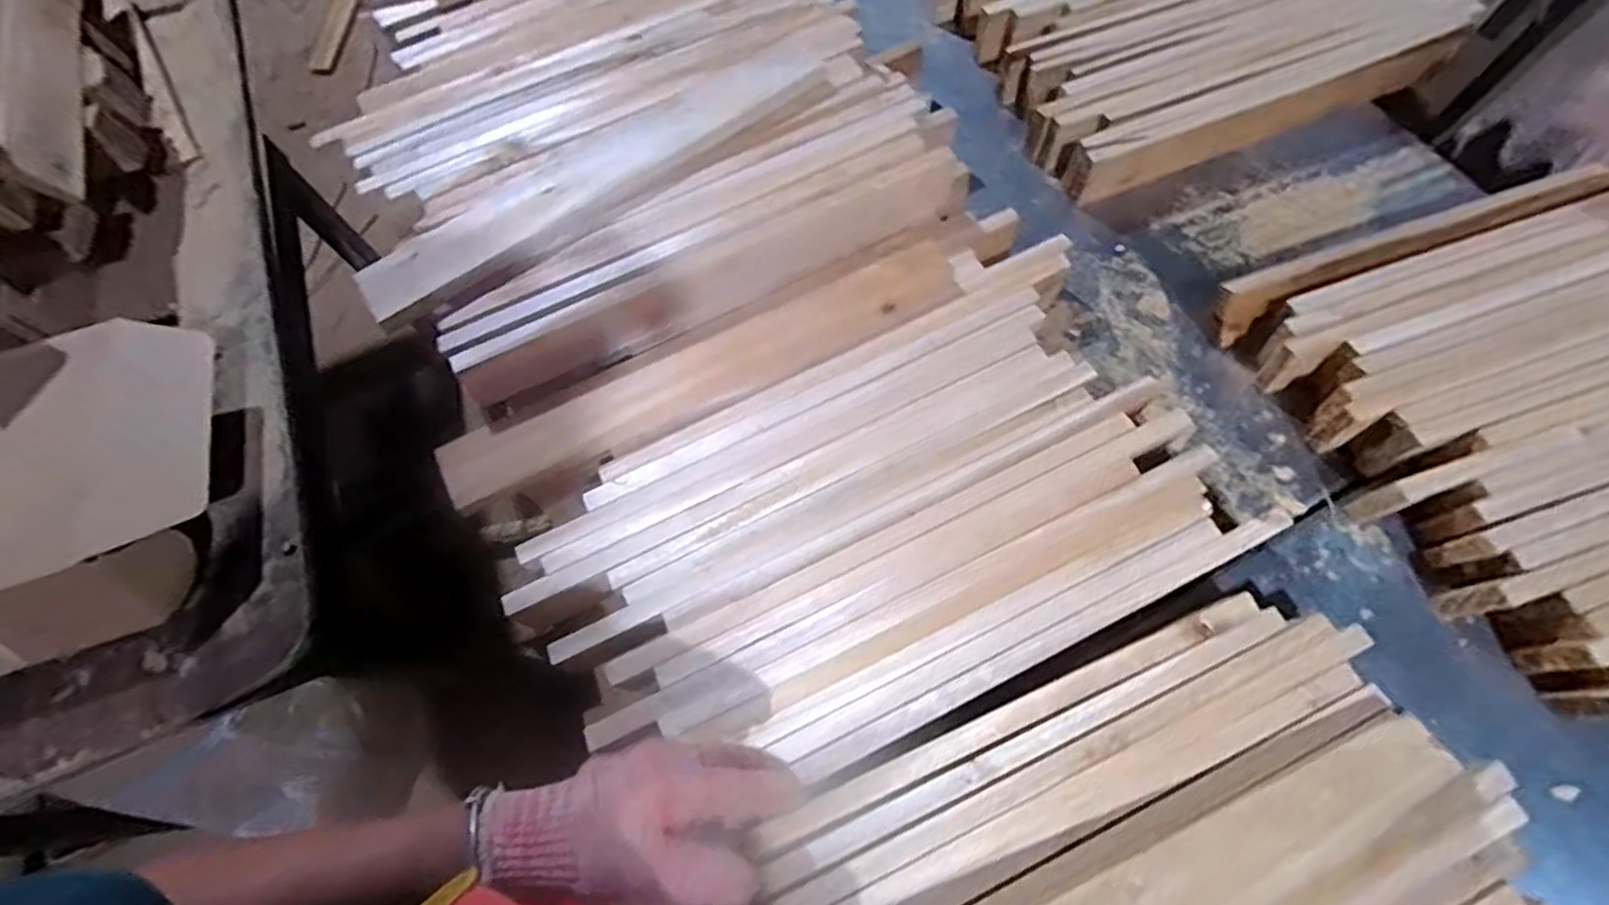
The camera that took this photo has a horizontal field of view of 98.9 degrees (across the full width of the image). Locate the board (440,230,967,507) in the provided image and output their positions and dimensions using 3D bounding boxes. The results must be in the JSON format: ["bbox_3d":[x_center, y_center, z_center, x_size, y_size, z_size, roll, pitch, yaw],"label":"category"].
[{"bbox_3d":[-0.087,-0.082,0.655,0.512,0.027,0.079,-26,68,-7],"label":"board"}]

